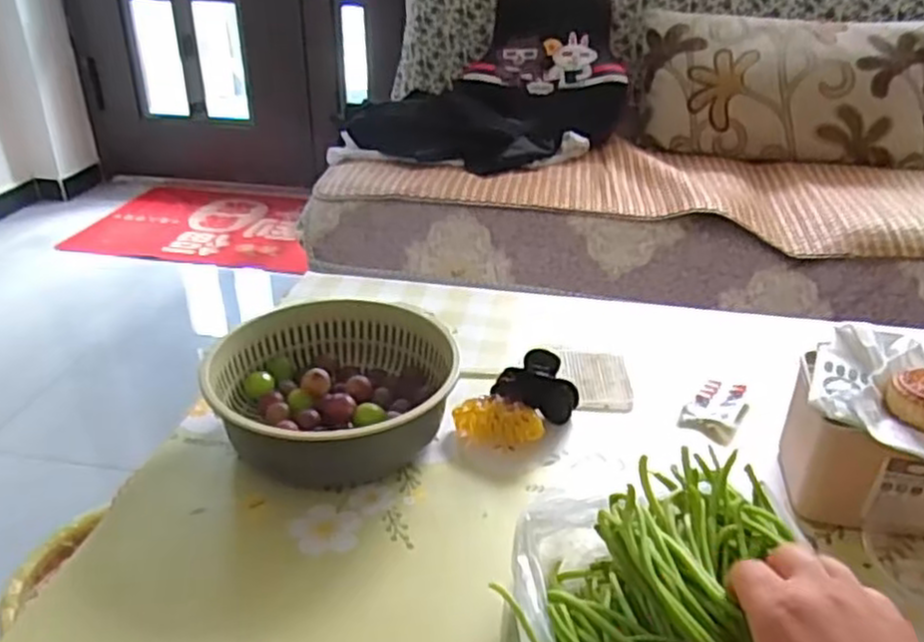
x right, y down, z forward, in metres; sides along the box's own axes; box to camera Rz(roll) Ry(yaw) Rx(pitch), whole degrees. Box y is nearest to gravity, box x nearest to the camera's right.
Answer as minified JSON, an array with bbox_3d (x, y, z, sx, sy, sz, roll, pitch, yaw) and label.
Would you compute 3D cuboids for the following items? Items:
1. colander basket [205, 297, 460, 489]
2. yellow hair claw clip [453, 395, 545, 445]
[{"bbox_3d":[-0.115,0.064,0.678,0.209,0.073,0.183,4,29,7],"label":"colander basket"},{"bbox_3d":[0.033,0.091,0.681,0.080,0.027,0.035,3,29,4],"label":"yellow hair claw clip"}]

